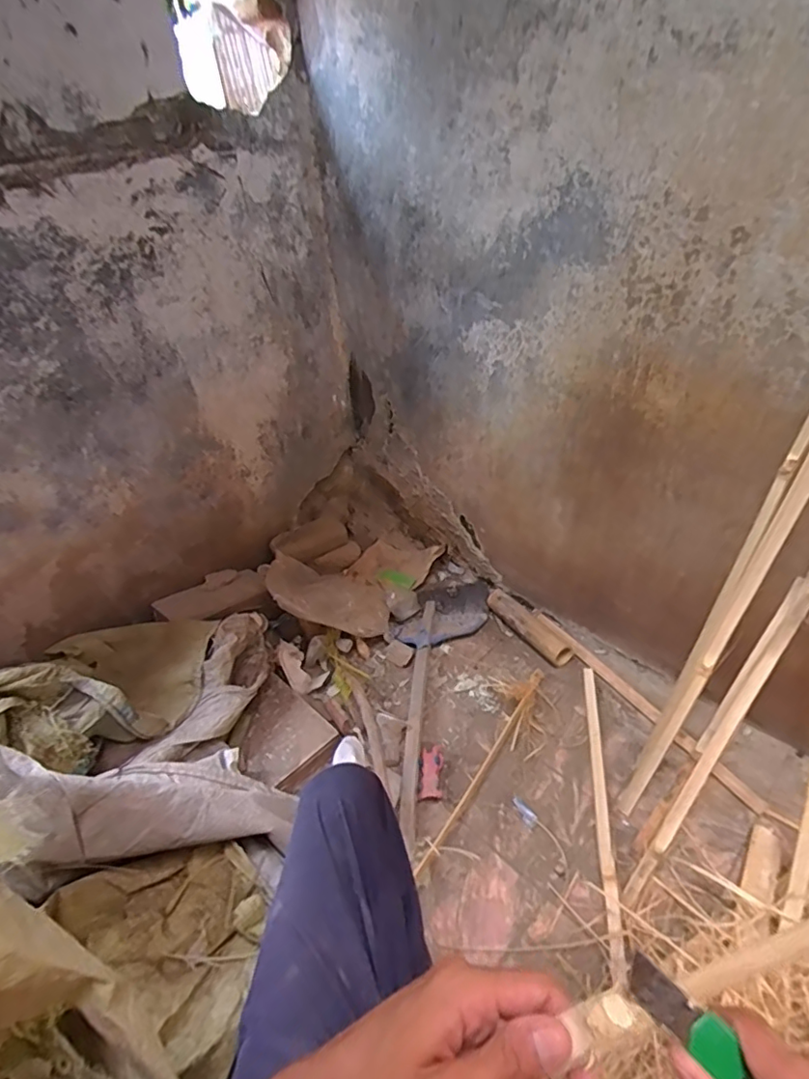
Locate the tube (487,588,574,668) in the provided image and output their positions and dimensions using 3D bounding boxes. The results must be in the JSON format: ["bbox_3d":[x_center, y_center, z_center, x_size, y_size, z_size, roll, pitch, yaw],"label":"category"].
[{"bbox_3d":[0.296,0.210,1.350,0.057,0.048,0.254,-26,42,-24],"label":"tube"}]

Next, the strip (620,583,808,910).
[{"bbox_3d":[0.514,0.315,0.890,0.024,0.028,0.610,31,90,38],"label":"strip"}]

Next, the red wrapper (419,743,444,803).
[{"bbox_3d":[0.053,0.457,1.092,0.044,0.015,0.111,-1,38,6],"label":"red wrapper"}]

